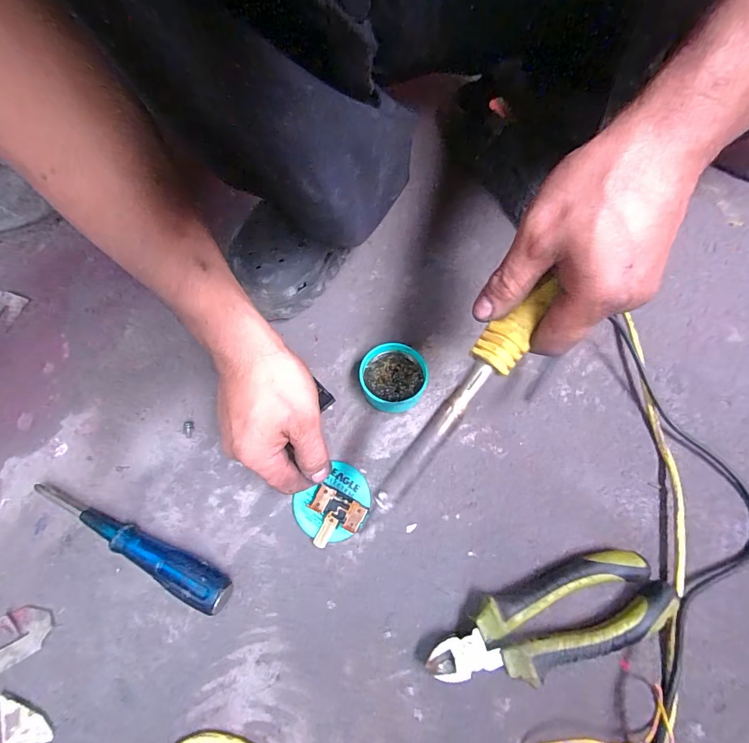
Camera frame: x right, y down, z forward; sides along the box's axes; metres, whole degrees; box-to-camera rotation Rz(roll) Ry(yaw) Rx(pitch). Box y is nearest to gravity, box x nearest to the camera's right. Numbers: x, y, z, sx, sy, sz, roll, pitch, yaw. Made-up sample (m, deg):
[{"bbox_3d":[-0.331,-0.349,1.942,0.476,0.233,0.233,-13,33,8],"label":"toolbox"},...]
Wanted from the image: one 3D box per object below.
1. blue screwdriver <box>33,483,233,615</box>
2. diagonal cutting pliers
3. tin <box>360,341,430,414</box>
[{"bbox_3d":[-0.197,0.131,0.310,0.192,0.027,0.026,25,69,13],"label":"blue screwdriver"},{"bbox_3d":[0.125,0.180,0.278,0.174,0.024,0.056,-17,66,-6],"label":"diagonal cutting pliers"},{"bbox_3d":[0.017,0.007,0.358,0.058,0.030,0.059,-1,65,1],"label":"tin"}]

